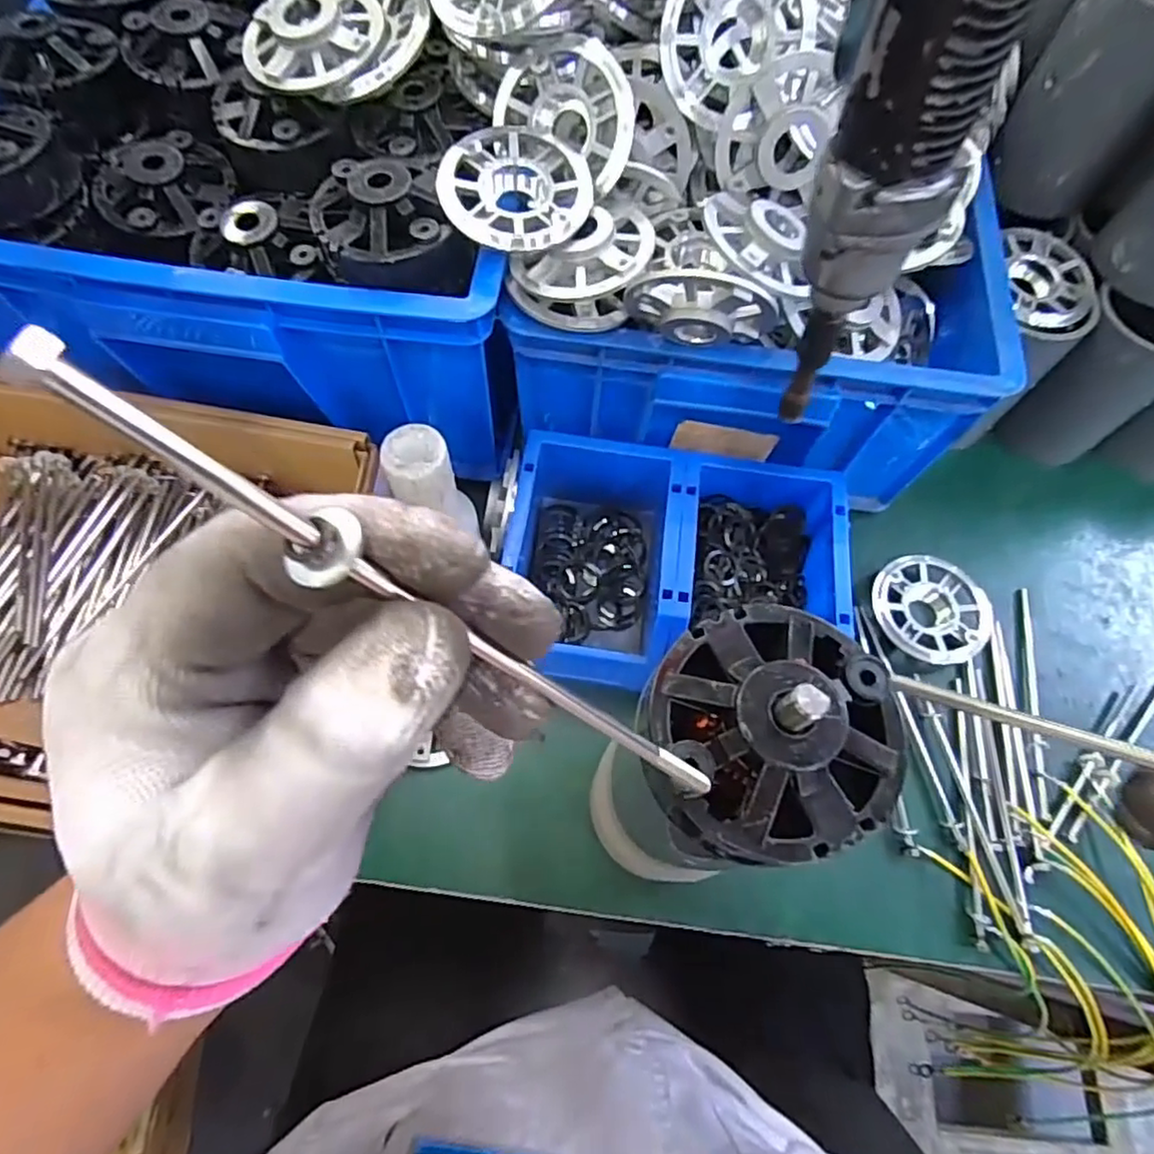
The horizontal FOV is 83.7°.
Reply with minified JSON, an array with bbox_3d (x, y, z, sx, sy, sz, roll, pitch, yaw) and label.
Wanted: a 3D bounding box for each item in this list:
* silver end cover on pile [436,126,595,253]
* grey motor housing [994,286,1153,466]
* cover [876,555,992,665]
[{"bbox_3d":[-0.034,-0.206,0.345,0.077,0.023,0.073,-28,82,-13],"label":"silver end cover on pile"},{"bbox_3d":[0.376,-0.142,0.467,0.074,0.114,0.070,37,69,13],"label":"grey motor housing"},{"bbox_3d":[0.246,0.023,0.448,0.081,0.016,0.071,35,69,12],"label":"cover"}]

